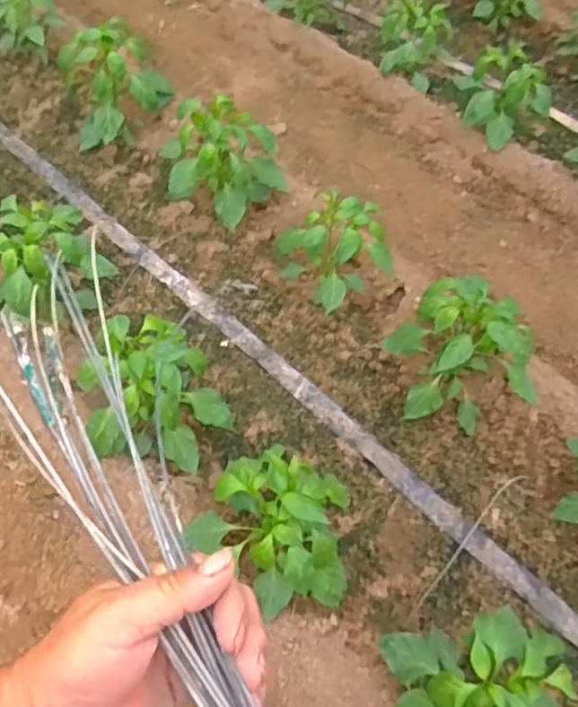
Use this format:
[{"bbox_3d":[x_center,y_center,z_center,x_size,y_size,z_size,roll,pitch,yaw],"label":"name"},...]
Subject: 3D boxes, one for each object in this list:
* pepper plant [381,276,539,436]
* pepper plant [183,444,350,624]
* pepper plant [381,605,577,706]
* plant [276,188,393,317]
[{"bbox_3d":[0.400,0.012,1.547,0.264,0.327,0.288,-23,61,-18],"label":"pepper plant"},{"bbox_3d":[-0.013,0.359,1.289,0.314,0.281,0.291,2,56,-3],"label":"pepper plant"},{"bbox_3d":[0.331,0.607,1.094,0.281,0.292,0.300,2,56,-3],"label":"pepper plant"},{"bbox_3d":[0.119,-0.245,1.708,0.227,0.315,0.242,-26,62,-19],"label":"plant"}]

